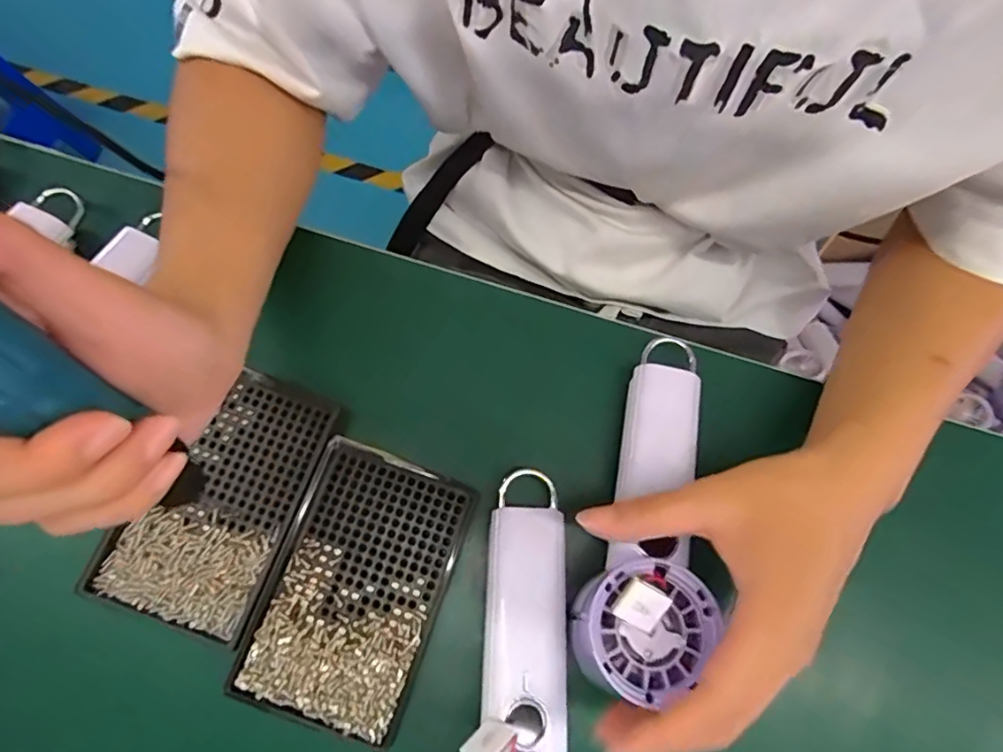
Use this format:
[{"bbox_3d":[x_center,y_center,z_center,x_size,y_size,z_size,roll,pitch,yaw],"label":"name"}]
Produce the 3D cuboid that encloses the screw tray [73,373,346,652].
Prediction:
[{"bbox_3d":[-0.155,0.065,0.312,0.087,0.012,0.136,18,74,4],"label":"screw tray"}]

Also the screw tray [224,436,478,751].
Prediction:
[{"bbox_3d":[-0.077,0.111,0.301,0.088,0.012,0.134,19,74,4],"label":"screw tray"}]

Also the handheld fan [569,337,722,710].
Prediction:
[{"bbox_3d":[0.082,0.071,0.304,0.057,0.038,0.194,16,57,3],"label":"handheld fan"}]

